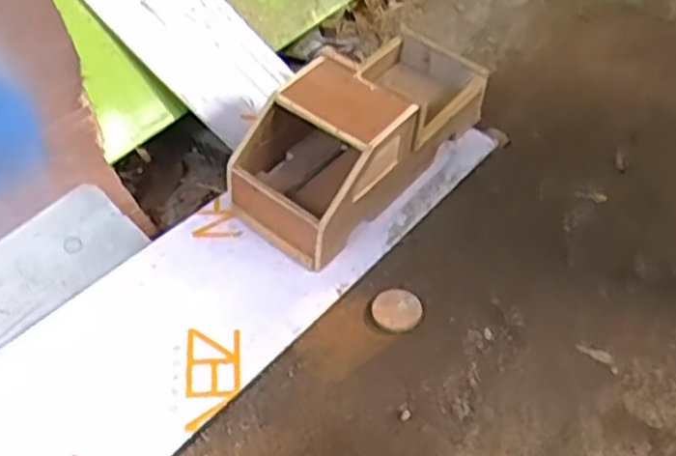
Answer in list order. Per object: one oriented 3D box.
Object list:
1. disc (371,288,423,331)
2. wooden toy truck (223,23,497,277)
[{"bbox_3d":[0.075,0.104,0.965,0.063,0.009,0.062,0,45,0],"label":"disc"},{"bbox_3d":[0.038,-0.145,1.070,0.179,0.169,0.409,29,52,26],"label":"wooden toy truck"}]

